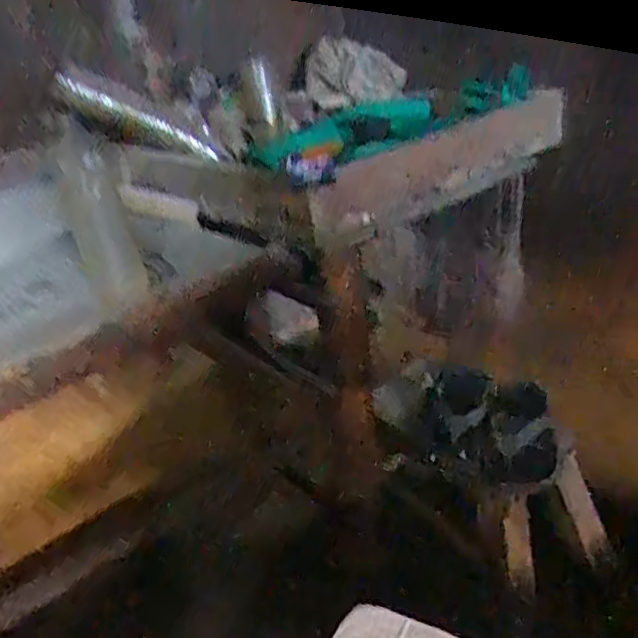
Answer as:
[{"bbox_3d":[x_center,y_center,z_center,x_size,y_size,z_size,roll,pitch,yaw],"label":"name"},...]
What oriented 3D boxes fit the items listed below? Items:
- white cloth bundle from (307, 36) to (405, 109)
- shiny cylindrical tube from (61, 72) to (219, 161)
[{"bbox_3d":[0.060,-0.428,1.096,0.167,0.111,0.100,-5,30,3],"label":"white cloth bundle"},{"bbox_3d":[-0.282,-0.318,0.993,0.263,0.021,0.019,24,29,-11],"label":"shiny cylindrical tube"}]

